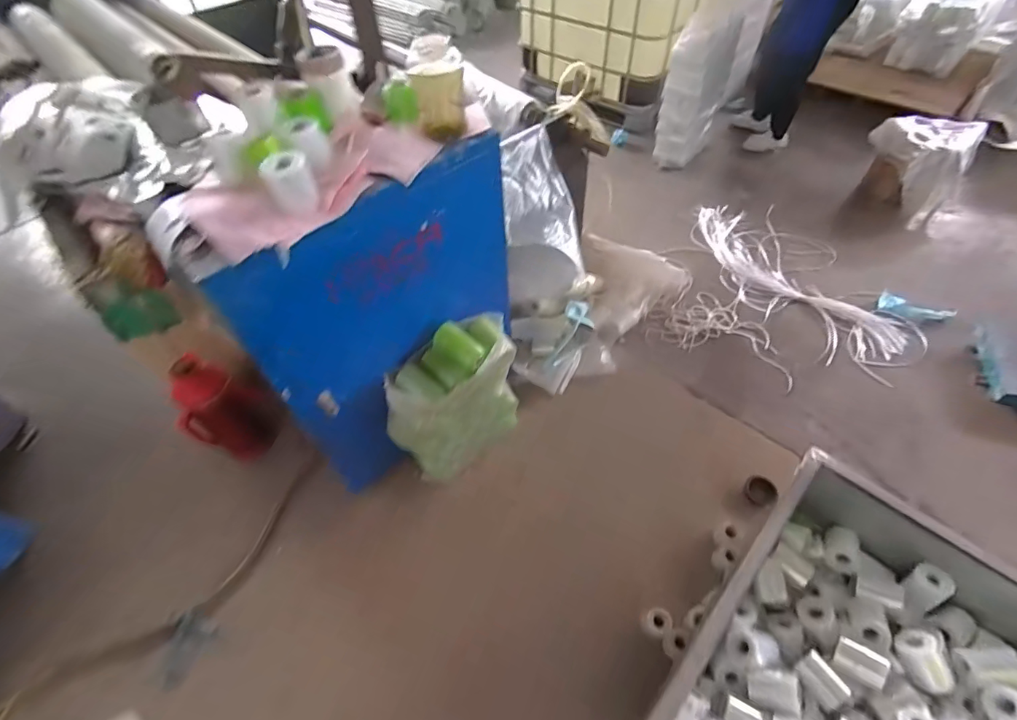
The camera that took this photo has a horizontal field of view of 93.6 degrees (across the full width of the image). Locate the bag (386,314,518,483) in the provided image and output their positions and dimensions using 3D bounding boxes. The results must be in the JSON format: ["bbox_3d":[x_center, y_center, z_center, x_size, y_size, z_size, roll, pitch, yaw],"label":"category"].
[{"bbox_3d":[-0.140,0.121,1.281,0.356,0.437,0.169,-32,58,-22],"label":"bag"}]

